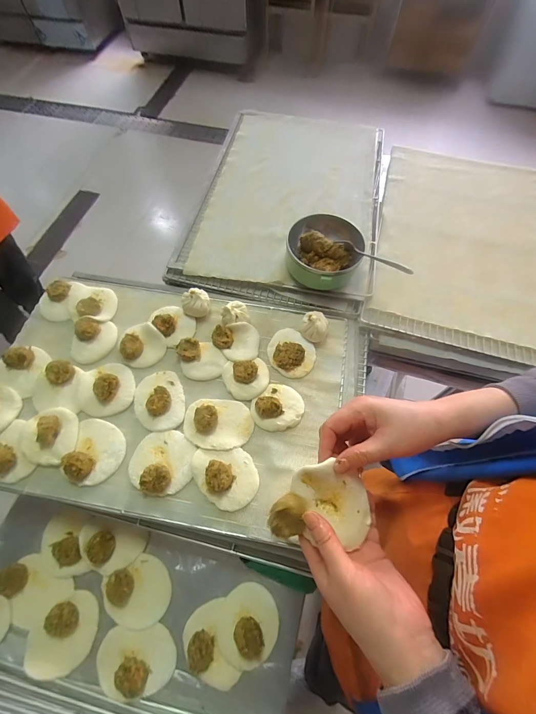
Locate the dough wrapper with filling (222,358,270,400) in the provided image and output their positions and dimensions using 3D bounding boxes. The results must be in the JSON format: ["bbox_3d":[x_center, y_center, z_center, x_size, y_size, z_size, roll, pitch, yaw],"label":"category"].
[{"bbox_3d":[-0.037,0.032,0.549,0.078,0.025,0.072,1,62,-3],"label":"dough wrapper with filling"}]

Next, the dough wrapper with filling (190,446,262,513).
[{"bbox_3d":[-0.063,0.170,0.479,0.104,0.029,0.079,41,67,16],"label":"dough wrapper with filling"}]

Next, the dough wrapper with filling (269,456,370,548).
[{"bbox_3d":[0.057,0.148,0.319,0.095,0.036,0.075,19,63,7],"label":"dough wrapper with filling"}]

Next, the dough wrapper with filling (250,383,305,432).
[{"bbox_3d":[0.017,0.081,0.525,0.080,0.027,0.074,1,62,-3],"label":"dough wrapper with filling"}]

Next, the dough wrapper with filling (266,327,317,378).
[{"bbox_3d":[0.042,-0.011,0.578,0.082,0.020,0.090,1,62,-3],"label":"dough wrapper with filling"}]

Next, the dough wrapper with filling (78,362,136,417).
[{"bbox_3d":[-0.271,0.047,0.539,0.086,0.029,0.092,1,62,-3],"label":"dough wrapper with filling"}]

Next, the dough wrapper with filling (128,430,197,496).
[{"bbox_3d":[-0.159,0.155,0.486,0.092,0.024,0.089,4,62,-1],"label":"dough wrapper with filling"}]

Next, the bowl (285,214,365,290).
[{"bbox_3d":[0.105,-0.198,0.630,0.137,0.078,0.136,1,62,-3],"label":"bowl"}]

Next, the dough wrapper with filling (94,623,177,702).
[{"bbox_3d":[-0.183,0.420,0.447,0.104,0.026,0.074,0,62,-4],"label":"dough wrapper with filling"}]

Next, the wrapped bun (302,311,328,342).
[{"bbox_3d":[0.084,-0.053,0.588,0.047,0.042,0.040,19,63,7],"label":"wrapped bun"}]

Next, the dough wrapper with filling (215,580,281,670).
[{"bbox_3d":[-0.028,0.384,0.462,0.083,0.034,0.095,16,63,5],"label":"dough wrapper with filling"}]

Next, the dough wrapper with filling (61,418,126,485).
[{"bbox_3d":[-0.258,0.139,0.488,0.076,0.025,0.094,6,62,0],"label":"dough wrapper with filling"}]

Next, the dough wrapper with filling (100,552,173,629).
[{"bbox_3d":[-0.198,0.355,0.485,0.097,0.022,0.086,-28,68,-17],"label":"dough wrapper with filling"}]

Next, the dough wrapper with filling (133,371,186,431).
[{"bbox_3d":[-0.180,0.069,0.531,0.078,0.025,0.100,-14,64,-10],"label":"dough wrapper with filling"}]

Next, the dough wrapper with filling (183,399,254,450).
[{"bbox_3d":[-0.079,0.104,0.515,0.107,0.021,0.079,2,62,-3],"label":"dough wrapper with filling"}]

